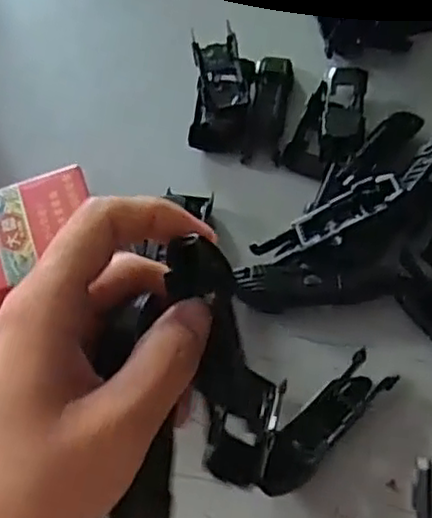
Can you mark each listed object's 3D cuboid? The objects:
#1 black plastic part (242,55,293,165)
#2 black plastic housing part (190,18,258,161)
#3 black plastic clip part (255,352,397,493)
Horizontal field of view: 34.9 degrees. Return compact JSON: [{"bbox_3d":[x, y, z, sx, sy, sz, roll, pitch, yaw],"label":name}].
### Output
[{"bbox_3d":[0.028,-0.082,0.367,0.020,0.016,0.066,7,61,8],"label":"black plastic part"},{"bbox_3d":[0.003,-0.088,0.364,0.032,0.016,0.064,2,74,5],"label":"black plastic housing part"},{"bbox_3d":[0.043,0.067,0.278,0.071,0.015,0.020,-42,66,-19],"label":"black plastic clip part"}]

